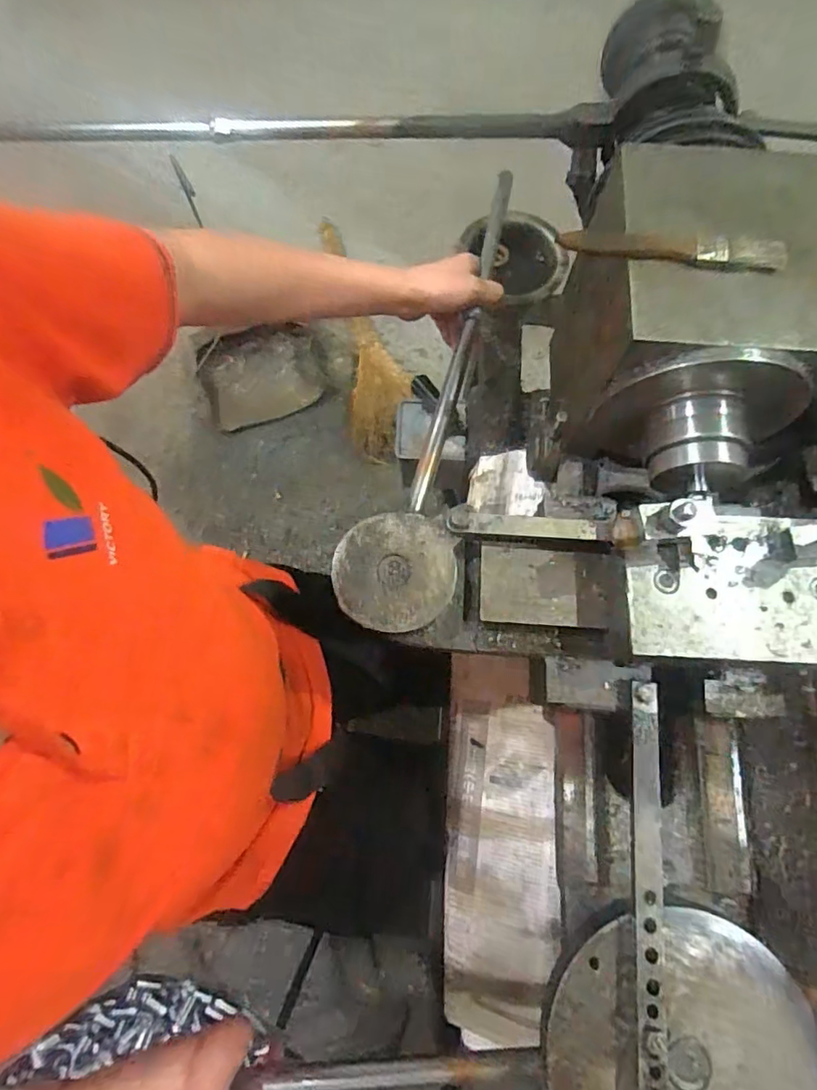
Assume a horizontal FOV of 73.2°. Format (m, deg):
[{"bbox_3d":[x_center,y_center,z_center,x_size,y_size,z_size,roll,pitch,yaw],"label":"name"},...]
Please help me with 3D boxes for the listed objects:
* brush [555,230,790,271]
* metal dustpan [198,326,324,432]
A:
[{"bbox_3d":[0.182,-0.204,0.377,0.154,0.011,0.023,4,73,-1],"label":"brush"},{"bbox_3d":[-0.382,-0.460,1.466,0.301,0.028,0.256,-22,75,-8],"label":"metal dustpan"}]

